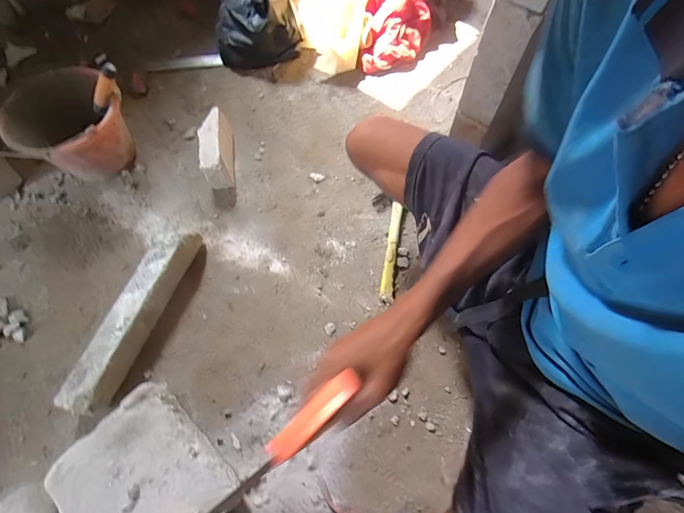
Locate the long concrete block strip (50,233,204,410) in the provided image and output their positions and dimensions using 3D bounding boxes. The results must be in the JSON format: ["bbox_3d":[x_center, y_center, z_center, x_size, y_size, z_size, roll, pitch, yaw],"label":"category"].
[{"bbox_3d":[-0.400,0.113,0.715,0.061,0.081,0.366,18,68,10],"label":"long concrete block strip"}]

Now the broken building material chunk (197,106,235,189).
[{"bbox_3d":[-0.304,-0.264,0.874,0.074,0.099,0.187,-15,66,-4],"label":"broken building material chunk"}]

